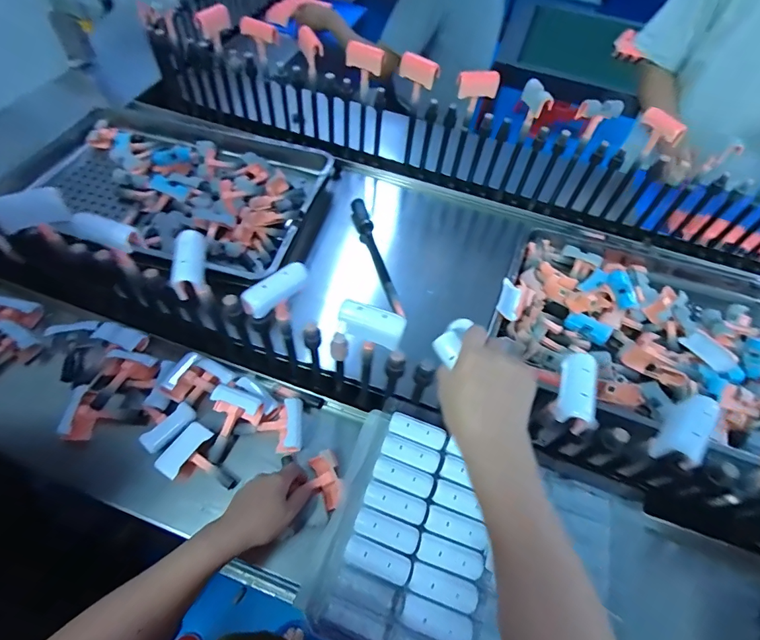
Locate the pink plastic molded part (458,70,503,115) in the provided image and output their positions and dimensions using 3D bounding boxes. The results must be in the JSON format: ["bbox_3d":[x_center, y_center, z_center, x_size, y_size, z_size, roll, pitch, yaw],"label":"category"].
[{"bbox_3d":[0.189,-0.448,0.808,0.079,0.086,0.023,8,58,2],"label":"pink plastic molded part"}]

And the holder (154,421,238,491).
[{"bbox_3d":[-0.249,0.201,0.580,0.105,0.029,0.076,27,60,13],"label":"holder"}]

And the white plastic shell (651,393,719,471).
[{"bbox_3d":[0.314,0.110,0.421,0.030,0.036,0.084,37,63,18],"label":"white plastic shell"}]

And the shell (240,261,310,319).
[{"bbox_3d":[-0.117,-0.038,0.470,0.024,0.032,0.086,40,64,20],"label":"shell"}]

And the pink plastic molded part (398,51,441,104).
[{"bbox_3d":[0.076,-0.480,0.830,0.084,0.089,0.024,33,62,16],"label":"pink plastic molded part"}]

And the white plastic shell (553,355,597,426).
[{"bbox_3d":[0.206,0.067,0.429,0.029,0.026,0.080,15,58,6],"label":"white plastic shell"}]

